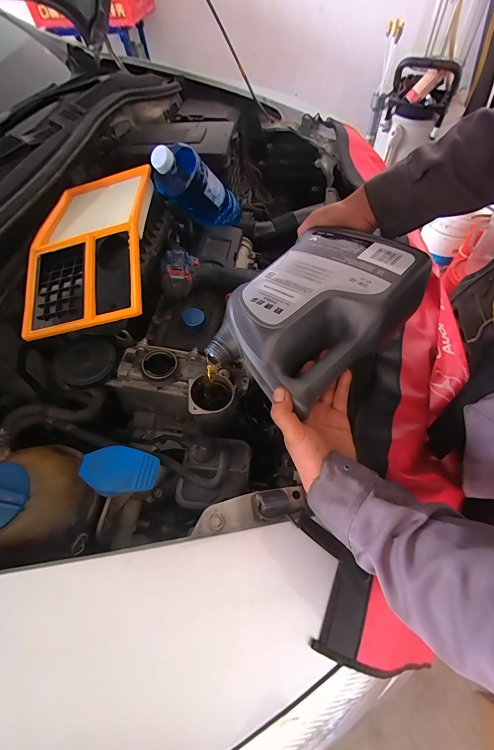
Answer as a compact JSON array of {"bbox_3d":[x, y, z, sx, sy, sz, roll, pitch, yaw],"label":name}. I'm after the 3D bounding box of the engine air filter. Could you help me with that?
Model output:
[{"bbox_3d":[-0.265,-0.235,0.509,0.189,0.060,0.365,-7,58,-1],"label":"engine air filter"}]

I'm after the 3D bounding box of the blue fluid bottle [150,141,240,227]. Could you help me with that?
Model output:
[{"bbox_3d":[-0.099,-0.396,0.644,0.076,0.236,0.097,46,111,26],"label":"blue fluid bottle"}]

